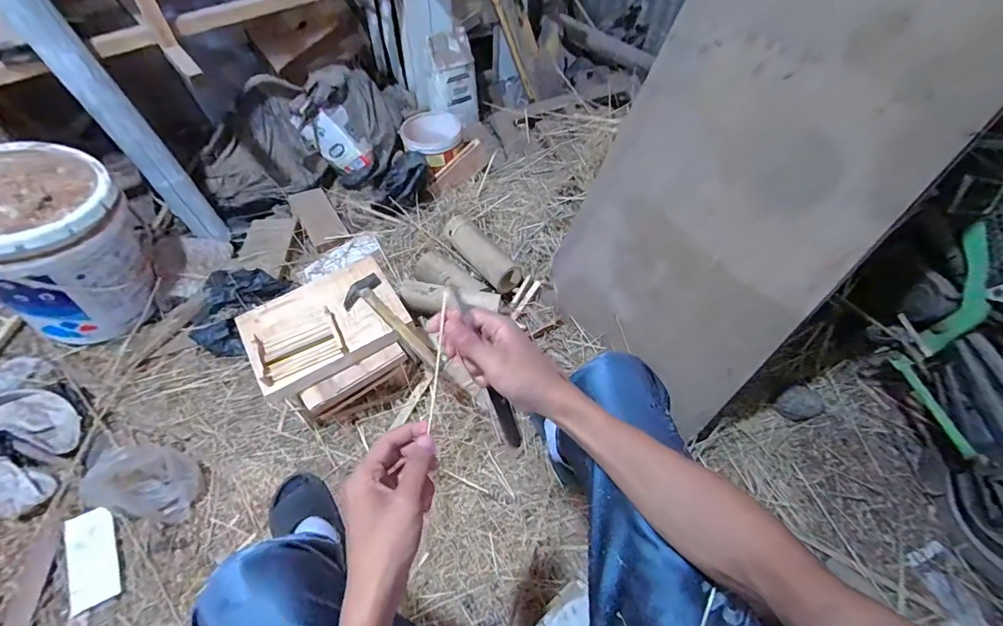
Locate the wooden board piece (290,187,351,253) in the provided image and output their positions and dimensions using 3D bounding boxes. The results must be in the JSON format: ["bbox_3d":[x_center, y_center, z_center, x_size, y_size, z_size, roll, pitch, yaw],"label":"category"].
[{"bbox_3d":[-0.526,-0.273,1.260,0.100,0.019,0.220,-29,71,-19],"label":"wooden board piece"}]

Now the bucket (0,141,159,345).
[{"bbox_3d":[-0.943,-0.149,0.932,0.291,0.310,0.300,33,61,22],"label":"bucket"}]

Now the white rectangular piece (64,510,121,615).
[{"bbox_3d":[-0.733,0.436,0.778,0.075,0.007,0.161,-21,66,-18],"label":"white rectangular piece"}]

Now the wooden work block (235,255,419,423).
[{"bbox_3d":[-0.343,0.075,0.920,0.281,0.222,0.240,-28,59,-19],"label":"wooden work block"}]

